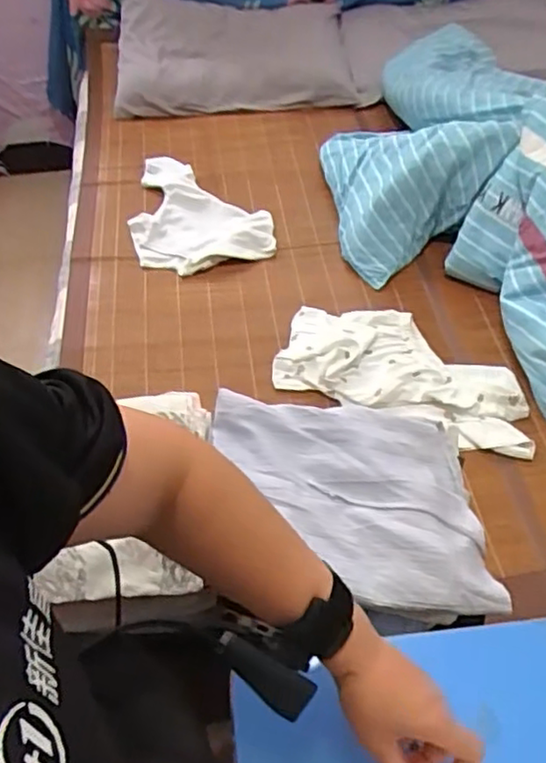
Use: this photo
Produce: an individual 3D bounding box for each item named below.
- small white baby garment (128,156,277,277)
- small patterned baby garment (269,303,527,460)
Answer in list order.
[{"bbox_3d":[-0.189,-0.416,1.536,0.308,0.033,0.443,-13,52,-8],"label":"small white baby garment"},{"bbox_3d":[0.244,-0.025,1.191,0.483,0.032,0.264,20,55,18],"label":"small patterned baby garment"}]

